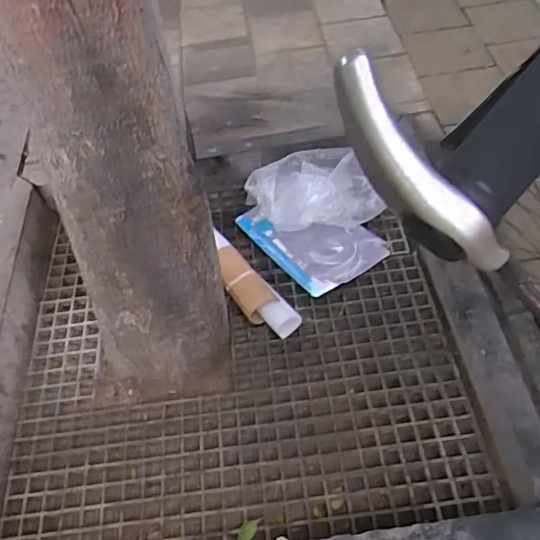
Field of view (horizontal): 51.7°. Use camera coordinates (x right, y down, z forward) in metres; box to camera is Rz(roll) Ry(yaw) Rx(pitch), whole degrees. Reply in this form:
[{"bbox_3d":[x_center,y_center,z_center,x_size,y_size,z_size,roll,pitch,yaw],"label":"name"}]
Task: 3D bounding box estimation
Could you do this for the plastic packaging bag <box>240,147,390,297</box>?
[{"bbox_3d":[0.128,-0.146,1.488,0.339,0.149,0.394,-31,53,-20],"label":"plastic packaging bag"}]

